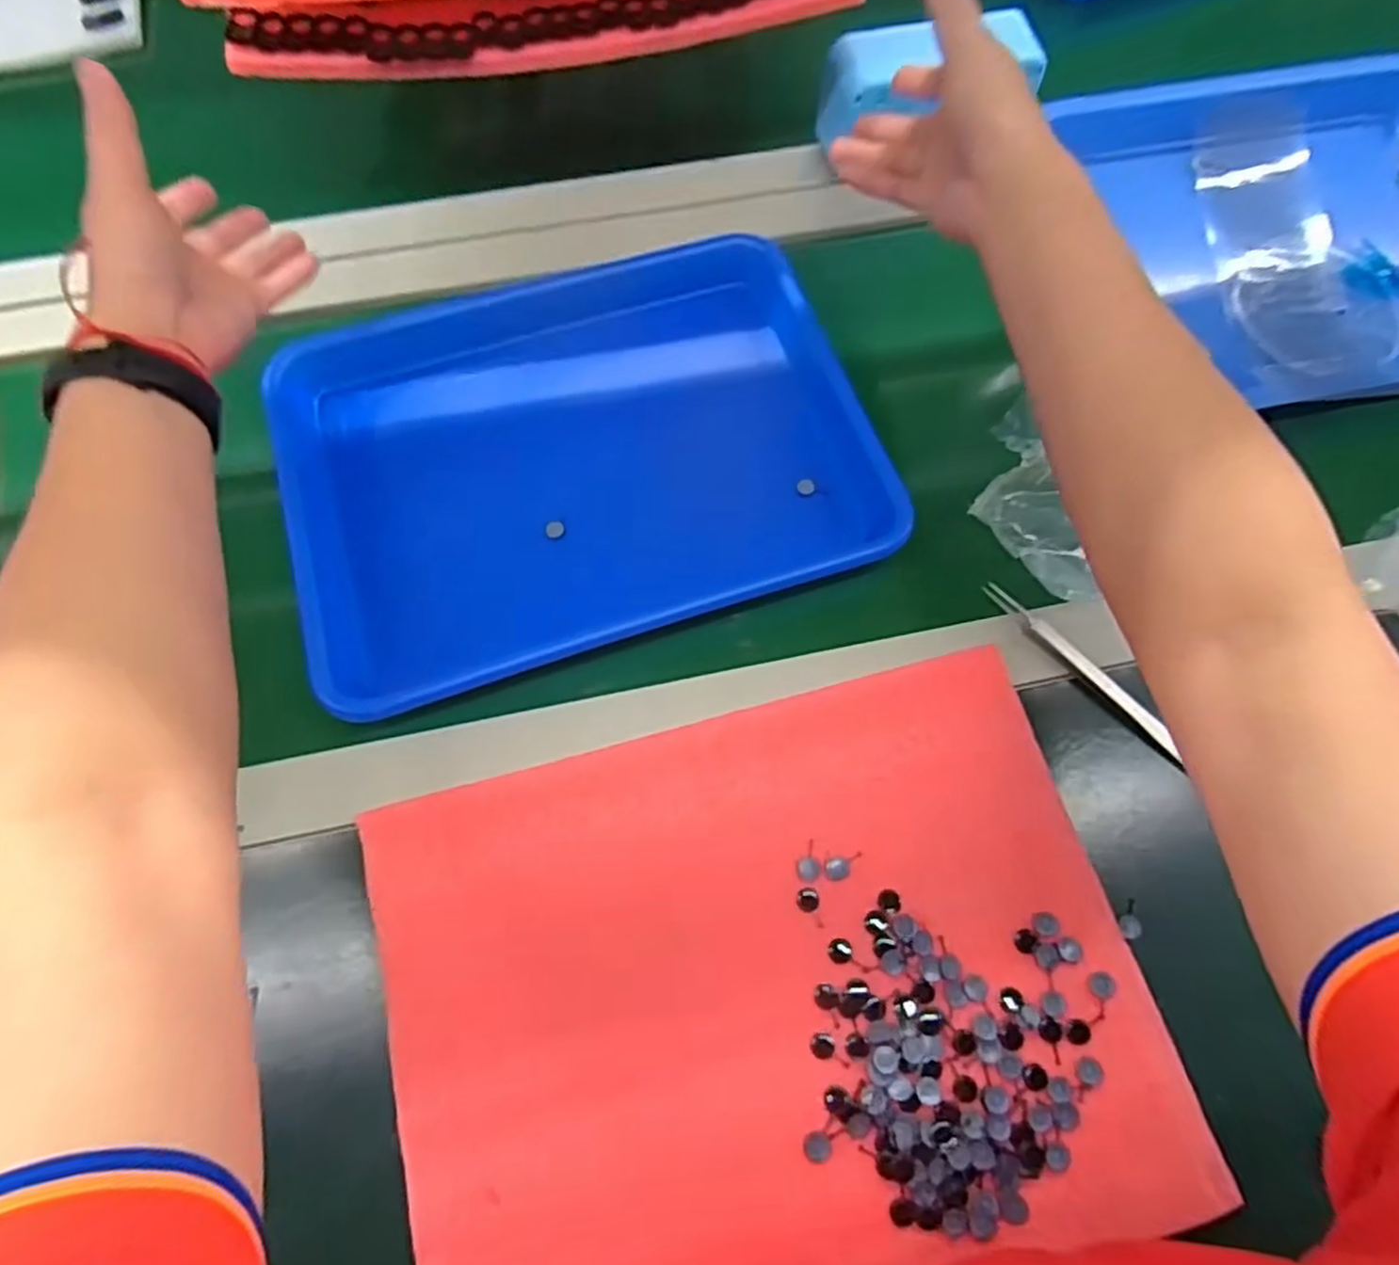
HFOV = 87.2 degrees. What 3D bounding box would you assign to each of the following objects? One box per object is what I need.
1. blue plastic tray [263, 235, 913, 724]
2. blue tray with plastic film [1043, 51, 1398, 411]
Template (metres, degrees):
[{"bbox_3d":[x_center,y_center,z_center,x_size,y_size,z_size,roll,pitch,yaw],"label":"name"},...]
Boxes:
[{"bbox_3d":[-0.078,-0.121,0.449,0.327,0.038,0.273,-17,70,-8],"label":"blue plastic tray"},{"bbox_3d":[0.439,-0.286,0.502,0.296,0.042,0.272,-10,69,-5],"label":"blue tray with plastic film"}]

